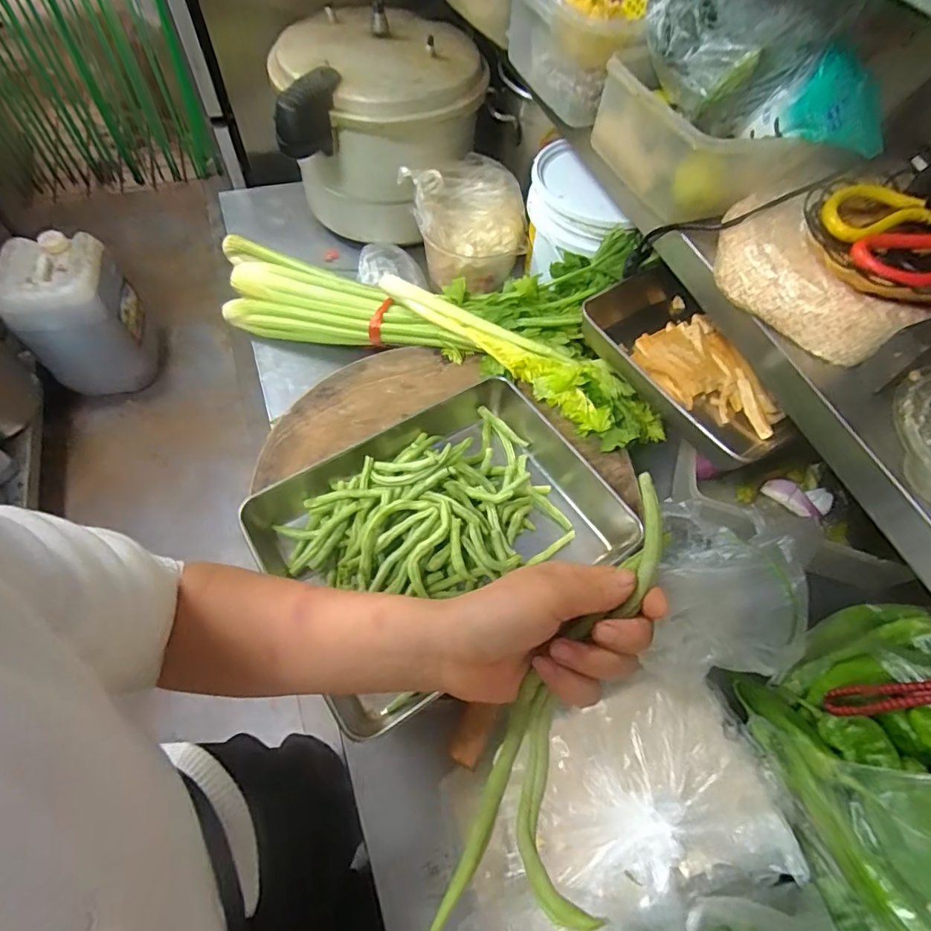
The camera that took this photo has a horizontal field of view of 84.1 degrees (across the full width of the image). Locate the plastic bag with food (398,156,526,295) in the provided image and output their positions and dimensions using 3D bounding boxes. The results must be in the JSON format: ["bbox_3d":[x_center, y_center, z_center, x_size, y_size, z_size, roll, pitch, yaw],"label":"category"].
[{"bbox_3d":[-0.001,-0.382,0.837,0.202,0.143,0.128,16,61,5],"label":"plastic bag with food"}]

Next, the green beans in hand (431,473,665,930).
[{"bbox_3d":[0.069,0.138,0.286,0.071,0.037,0.273,28,80,12],"label":"green beans in hand"}]

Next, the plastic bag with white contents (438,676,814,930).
[{"bbox_3d":[0.132,0.317,0.475,0.281,0.088,0.187,-12,62,-11],"label":"plastic bag with white contents"}]

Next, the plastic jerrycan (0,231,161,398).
[{"bbox_3d":[-1.104,-0.424,1.528,0.269,0.390,0.280,-6,61,-7],"label":"plastic jerrycan"}]

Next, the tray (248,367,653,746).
[{"bbox_3d":[-0.021,0.062,0.581,0.376,0.084,0.278,-31,67,-19],"label":"tray"}]

